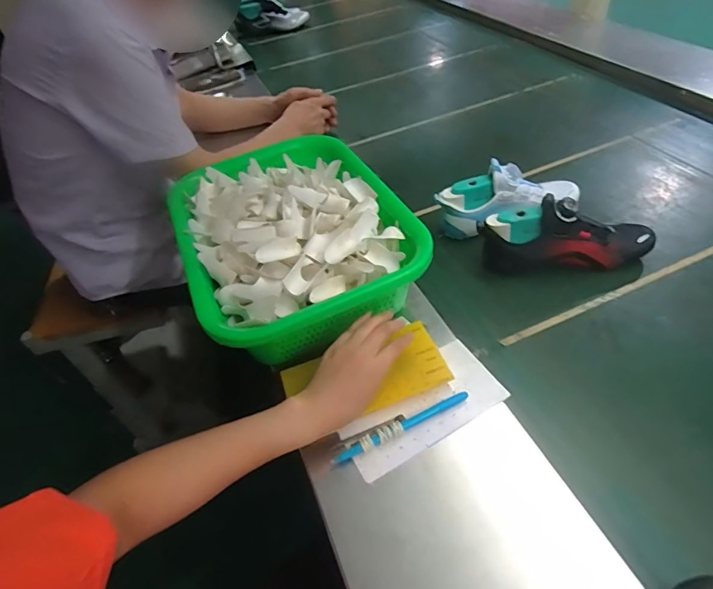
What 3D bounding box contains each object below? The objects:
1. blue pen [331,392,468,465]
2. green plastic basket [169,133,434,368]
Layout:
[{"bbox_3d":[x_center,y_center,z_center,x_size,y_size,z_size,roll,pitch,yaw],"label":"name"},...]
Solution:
[{"bbox_3d":[0.051,0.149,0.482,0.167,0.017,0.015,-21,47,-12],"label":"blue pen"},{"bbox_3d":[-0.100,-0.087,0.628,0.280,0.111,0.390,-22,49,-13],"label":"green plastic basket"}]

